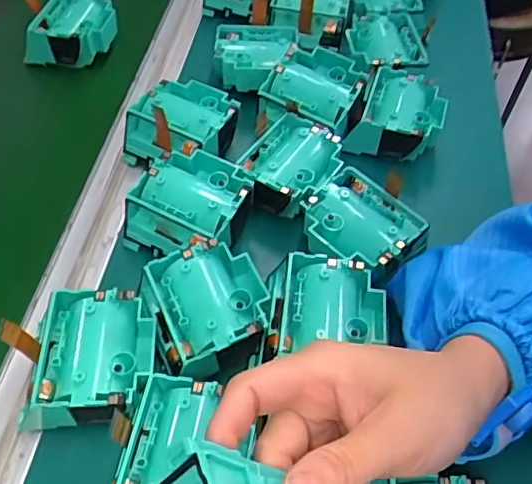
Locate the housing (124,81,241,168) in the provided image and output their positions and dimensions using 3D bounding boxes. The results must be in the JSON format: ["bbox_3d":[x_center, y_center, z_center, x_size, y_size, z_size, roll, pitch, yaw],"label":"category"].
[{"bbox_3d":[-0.067,-0.094,0.461,0.079,0.045,0.077,20,55,11],"label":"housing"}]

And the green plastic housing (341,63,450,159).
[{"bbox_3d":[0.114,-0.105,0.471,0.063,0.032,0.080,23,55,14],"label":"green plastic housing"}]

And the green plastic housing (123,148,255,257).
[{"bbox_3d":[-0.052,-0.022,0.408,0.081,0.047,0.073,22,55,13],"label":"green plastic housing"}]

